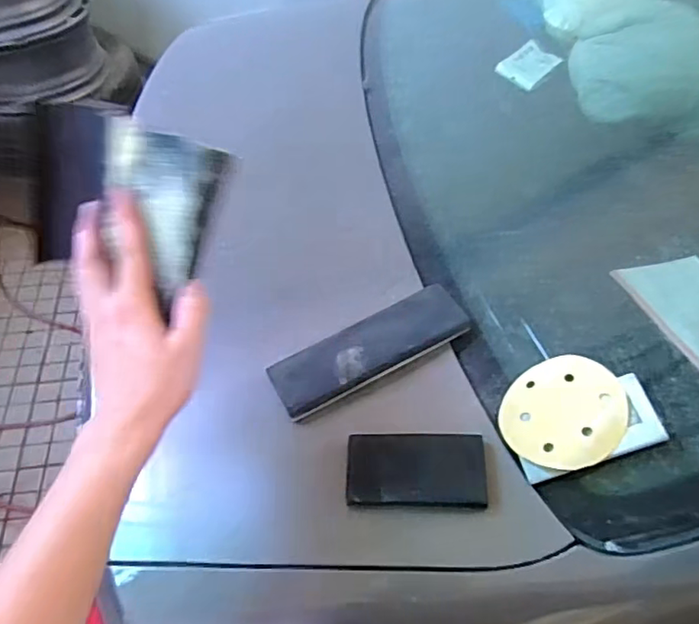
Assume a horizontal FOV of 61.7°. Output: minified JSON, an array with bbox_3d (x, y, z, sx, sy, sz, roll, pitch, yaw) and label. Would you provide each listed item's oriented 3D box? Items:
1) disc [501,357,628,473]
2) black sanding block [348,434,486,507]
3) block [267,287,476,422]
[{"bbox_3d":[0.213,0.100,0.592,0.118,0.013,0.116,-14,53,19],"label":"disc"},{"bbox_3d":[0.065,0.156,0.579,0.132,0.029,0.069,4,49,0],"label":"black sanding block"},{"bbox_3d":[0.023,0.042,0.676,0.230,0.023,0.071,-25,64,-15],"label":"block"}]

